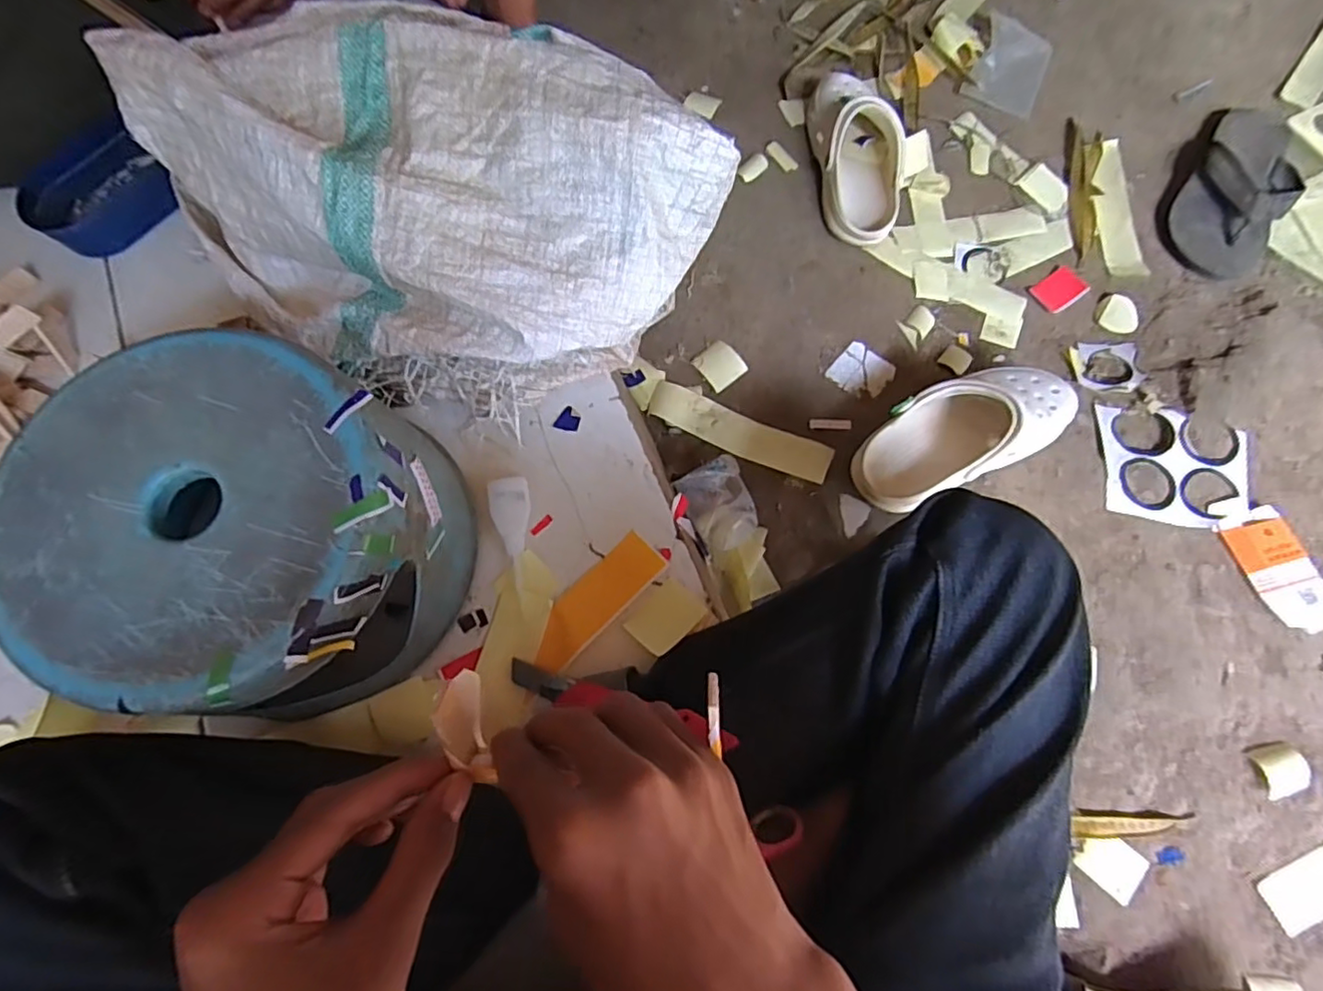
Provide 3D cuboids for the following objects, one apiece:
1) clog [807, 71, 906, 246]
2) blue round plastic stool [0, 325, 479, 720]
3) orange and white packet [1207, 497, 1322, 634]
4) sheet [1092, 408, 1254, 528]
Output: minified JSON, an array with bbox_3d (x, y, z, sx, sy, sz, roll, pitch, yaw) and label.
[{"bbox_3d":[0.241,-0.405,0.744,0.094,0.072,0.212,-5,71,-1],"label":"clog"},{"bbox_3d":[-0.266,0.032,0.429,0.213,0.170,0.207,0,71,1],"label":"blue round plastic stool"},{"bbox_3d":[0.605,0.063,0.610,0.069,0.015,0.136,-18,71,-5],"label":"orange and white packet"},{"bbox_3d":[0.534,-0.032,0.646,0.146,0.010,0.131,11,71,5],"label":"sheet"}]

